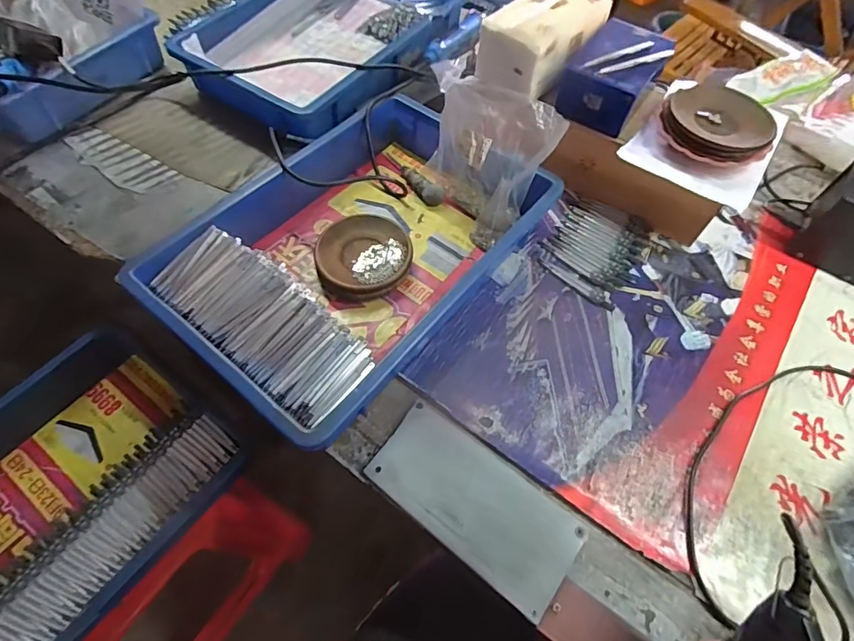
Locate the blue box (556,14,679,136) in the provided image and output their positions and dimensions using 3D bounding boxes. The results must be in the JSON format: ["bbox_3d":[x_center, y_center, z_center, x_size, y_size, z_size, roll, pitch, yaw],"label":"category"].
[{"bbox_3d":[0.238,-0.312,0.591,0.101,0.066,0.142,27,62,14],"label":"blue box"}]

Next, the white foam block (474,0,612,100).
[{"bbox_3d":[0.154,-0.372,0.602,0.160,0.082,0.094,-38,67,-22],"label":"white foam block"}]

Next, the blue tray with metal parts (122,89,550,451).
[{"bbox_3d":[-0.079,-0.089,0.550,0.285,0.081,0.420,36,64,18],"label":"blue tray with metal parts"}]

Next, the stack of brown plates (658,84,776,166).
[{"bbox_3d":[0.342,-0.232,0.558,0.103,0.047,0.119,-20,62,-13],"label":"stack of brown plates"}]

